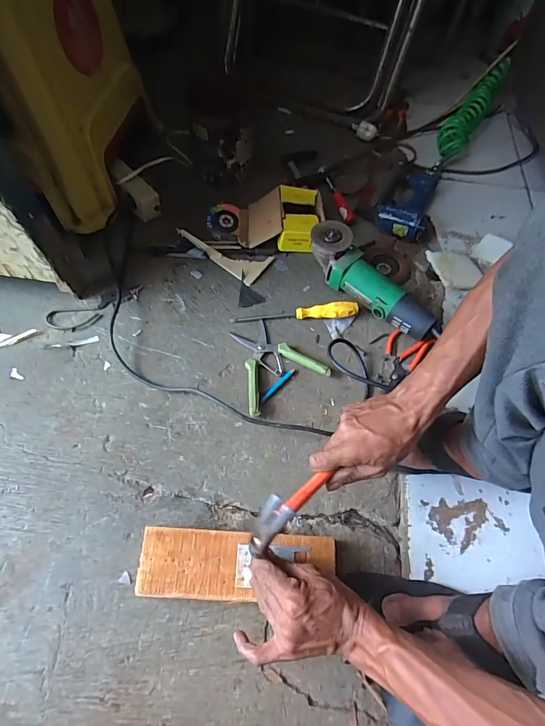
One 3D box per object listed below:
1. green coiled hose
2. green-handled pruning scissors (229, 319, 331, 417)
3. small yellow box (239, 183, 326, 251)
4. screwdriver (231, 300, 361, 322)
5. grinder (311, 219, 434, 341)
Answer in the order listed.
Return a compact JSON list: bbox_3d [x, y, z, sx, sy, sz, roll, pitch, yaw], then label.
[{"bbox_3d":[0.491,-0.626,0.987,0.076,0.064,0.405,30,63,12],"label":"green coiled hose"},{"bbox_3d":[-0.010,-0.004,0.652,0.142,0.019,0.148,-31,68,-18],"label":"green-handled pruning scissors"},{"bbox_3d":[0.017,-0.281,0.773,0.162,0.061,0.120,2,62,-2],"label":"small yellow box"},{"bbox_3d":[0.041,-0.089,0.701,0.222,0.024,0.026,-3,63,-5],"label":"screwdriver"},{"bbox_3d":[0.172,-0.139,0.700,0.071,0.084,0.264,-40,71,-21],"label":"grinder"}]

